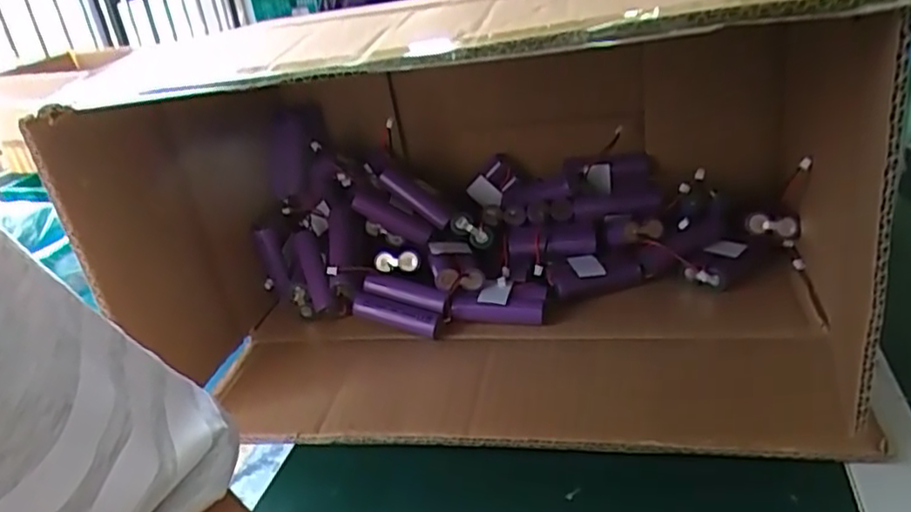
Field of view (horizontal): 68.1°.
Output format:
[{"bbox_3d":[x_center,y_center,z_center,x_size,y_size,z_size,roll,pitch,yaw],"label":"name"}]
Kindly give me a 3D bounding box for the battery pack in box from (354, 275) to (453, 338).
[{"bbox_3d":[-0.037,0.039,0.488,0.068,0.034,0.025,5,29,24],"label":"battery pack in box"}]

